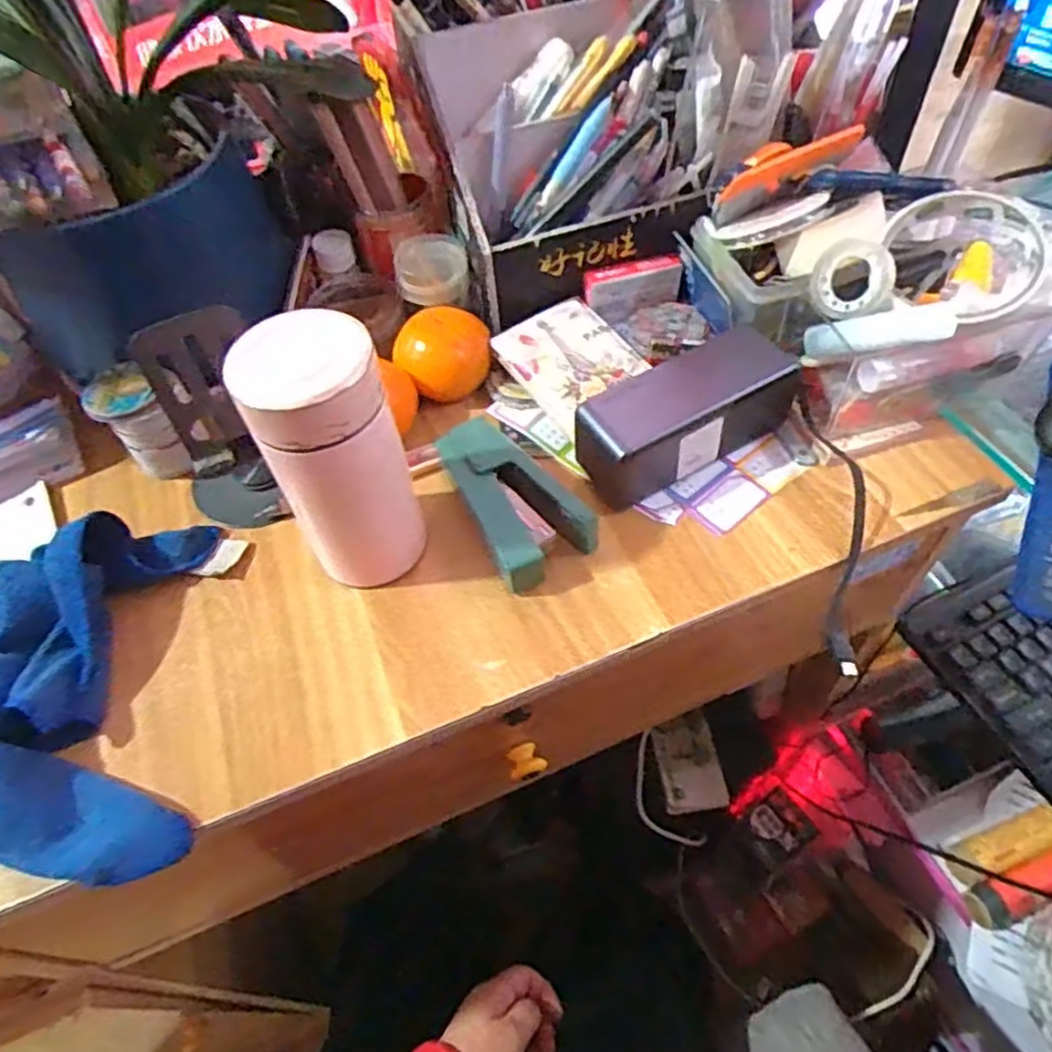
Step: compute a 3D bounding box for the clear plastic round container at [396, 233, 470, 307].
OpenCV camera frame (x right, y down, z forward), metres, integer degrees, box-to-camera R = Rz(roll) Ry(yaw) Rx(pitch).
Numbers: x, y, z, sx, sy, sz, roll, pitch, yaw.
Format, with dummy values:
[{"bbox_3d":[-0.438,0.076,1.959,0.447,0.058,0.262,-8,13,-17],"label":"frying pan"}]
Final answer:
[{"bbox_3d":[-0.065,-0.182,0.507,0.049,0.029,0.047,-3,53,3],"label":"clear plastic round container"}]

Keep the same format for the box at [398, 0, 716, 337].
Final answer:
[{"bbox_3d":[0.022,-0.249,0.489,0.161,0.132,0.134,-17,53,-7],"label":"box"}]

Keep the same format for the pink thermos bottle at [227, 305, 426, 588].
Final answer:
[{"bbox_3d":[-0.094,-0.031,0.367,0.064,0.149,0.063,-16,53,-7],"label":"pink thermos bottle"}]

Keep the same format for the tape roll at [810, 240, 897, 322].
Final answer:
[{"bbox_3d":[0.188,-0.141,0.413,0.044,0.043,0.009,39,31,27],"label":"tape roll"}]

